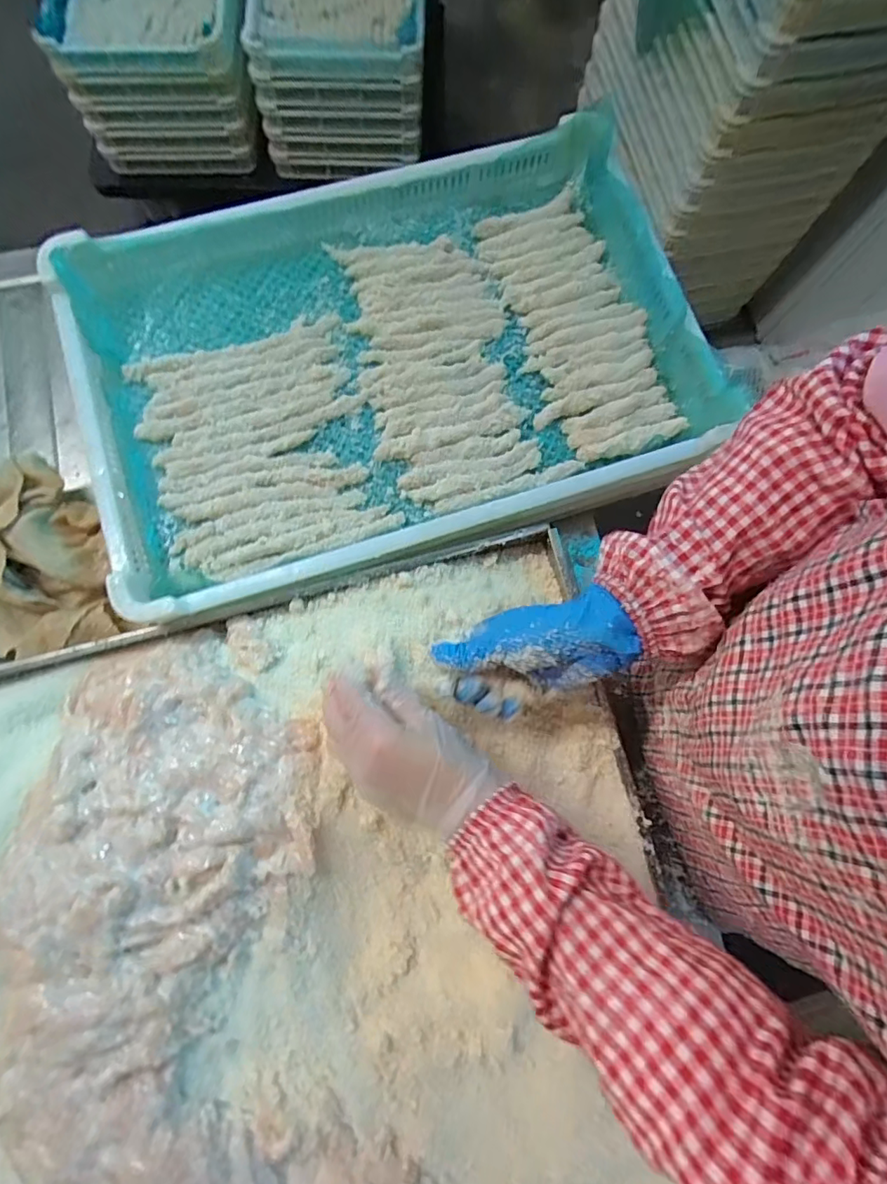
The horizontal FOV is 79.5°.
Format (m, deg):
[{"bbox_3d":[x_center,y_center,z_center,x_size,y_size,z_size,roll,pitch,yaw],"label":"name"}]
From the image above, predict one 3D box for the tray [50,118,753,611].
[{"bbox_3d":[-0.046,-0.271,0.557,0.637,0.058,0.491,-18,79,-6],"label":"tray"}]

